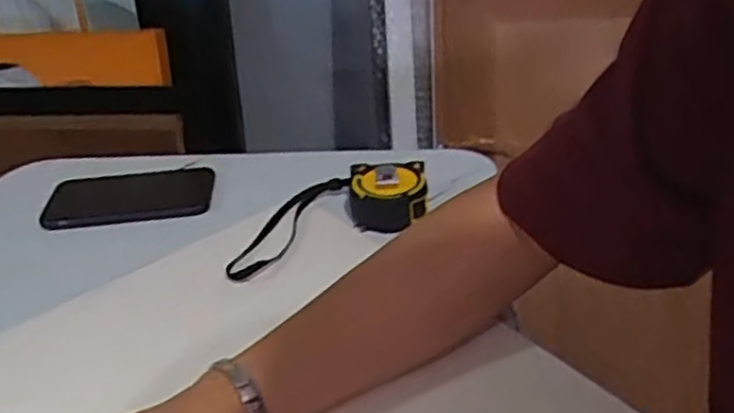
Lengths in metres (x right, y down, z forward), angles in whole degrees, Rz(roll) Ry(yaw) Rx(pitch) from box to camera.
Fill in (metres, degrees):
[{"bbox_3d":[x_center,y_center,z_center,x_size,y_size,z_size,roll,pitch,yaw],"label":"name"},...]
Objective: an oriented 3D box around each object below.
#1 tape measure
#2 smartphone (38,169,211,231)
[{"bbox_3d":[-0.037,0.001,0.618,0.189,0.037,0.104,-16,35,-17],"label":"tape measure"},{"bbox_3d":[-0.219,-0.010,0.686,0.147,0.012,0.080,-7,33,-4],"label":"smartphone"}]

